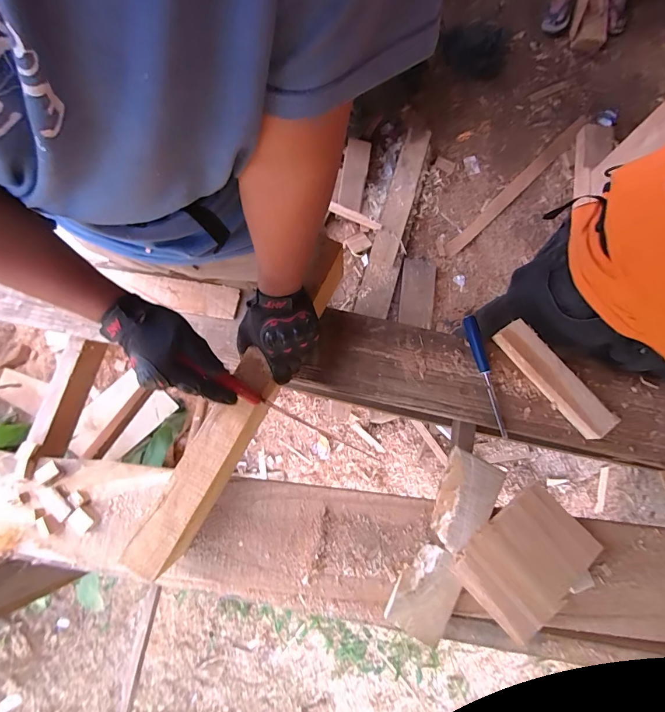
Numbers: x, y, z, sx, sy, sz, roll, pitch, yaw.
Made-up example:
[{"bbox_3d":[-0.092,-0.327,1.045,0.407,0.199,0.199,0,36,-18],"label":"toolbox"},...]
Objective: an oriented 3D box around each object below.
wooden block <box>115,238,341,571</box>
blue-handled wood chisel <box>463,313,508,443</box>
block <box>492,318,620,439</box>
[{"bbox_3d":[-0.130,0.060,0.551,0.070,0.033,0.547,29,80,4],"label":"wooden block"},{"bbox_3d":[0.280,0.035,0.665,0.023,0.022,0.228,-13,80,-3],"label":"blue-handled wood chisel"},{"bbox_3d":[0.389,0.038,0.646,0.054,0.038,0.234,-38,82,-7],"label":"block"}]

